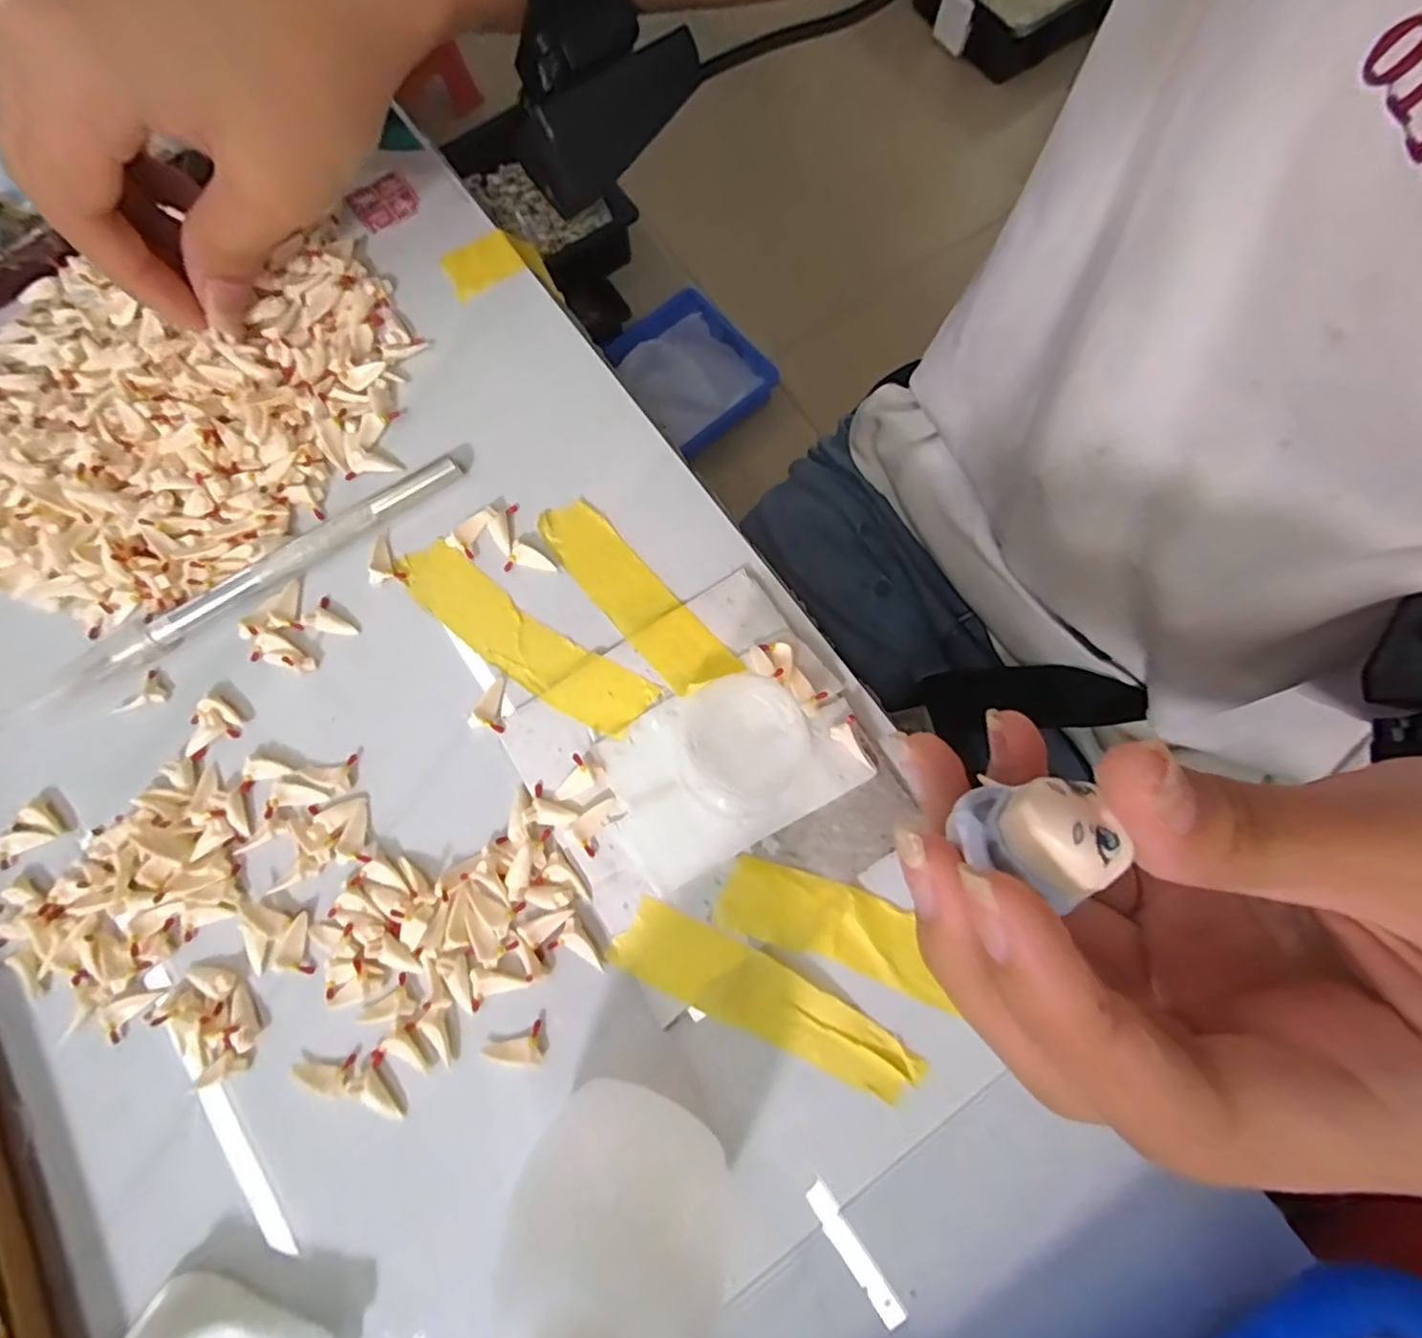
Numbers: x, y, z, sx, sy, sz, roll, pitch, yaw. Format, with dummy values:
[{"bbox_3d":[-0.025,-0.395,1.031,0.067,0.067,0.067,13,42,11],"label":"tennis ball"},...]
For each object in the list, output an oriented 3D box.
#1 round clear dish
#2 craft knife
[{"bbox_3d":[0.008,0.021,0.174,0.037,0.008,0.035,0,76,0],"label":"round clear dish"},{"bbox_3d":[-0.141,-0.030,0.192,0.137,0.006,0.013,-33,78,-5],"label":"craft knife"}]

